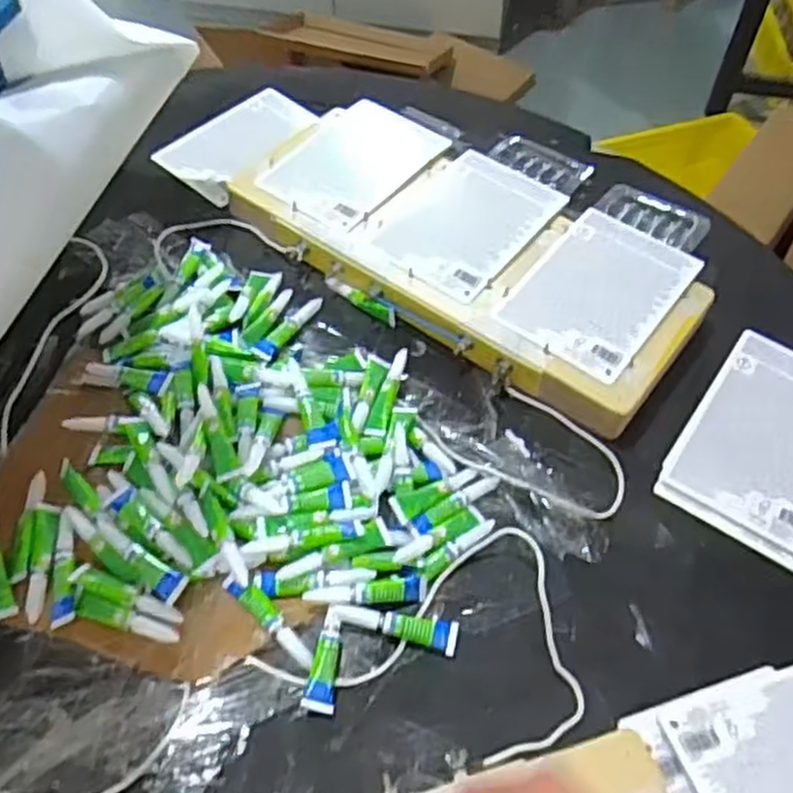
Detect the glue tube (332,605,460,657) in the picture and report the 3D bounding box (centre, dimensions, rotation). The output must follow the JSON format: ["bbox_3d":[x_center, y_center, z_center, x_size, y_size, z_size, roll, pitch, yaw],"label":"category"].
[{"bbox_3d":[0.000,0.152,0.510,0.083,0.015,0.019,10,53,7],"label":"glue tube"}]

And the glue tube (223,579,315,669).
[{"bbox_3d":[-0.083,0.147,0.504,0.077,0.013,0.013,44,63,9],"label":"glue tube"}]

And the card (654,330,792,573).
[{"bbox_3d":[0.294,0.033,0.602,0.117,0.006,0.181,30,66,20],"label":"card"}]

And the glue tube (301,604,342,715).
[{"bbox_3d":[-0.046,0.169,0.496,0.020,0.013,0.065,5,53,3],"label":"glue tube"}]

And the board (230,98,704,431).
[{"bbox_3d":[0.063,-0.141,0.704,0.424,0.042,0.209,32,60,21],"label":"board"}]

